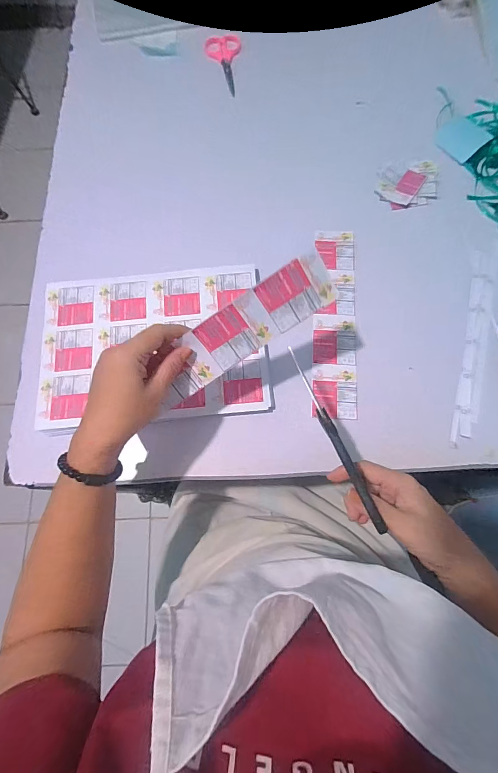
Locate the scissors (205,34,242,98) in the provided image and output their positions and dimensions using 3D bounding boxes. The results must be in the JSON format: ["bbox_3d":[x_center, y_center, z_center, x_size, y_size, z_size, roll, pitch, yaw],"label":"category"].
[{"bbox_3d":[-0.046,-0.592,0.631,0.065,0.011,0.139,-3,74,0],"label":"scissors"}]

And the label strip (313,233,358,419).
[{"bbox_3d":[0.120,-0.096,0.483,0.059,0.006,0.284,4,73,1],"label":"label strip"}]

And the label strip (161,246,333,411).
[{"bbox_3d":[-0.010,-0.053,0.347,0.207,0.011,0.056,-33,120,12],"label":"label strip"}]

